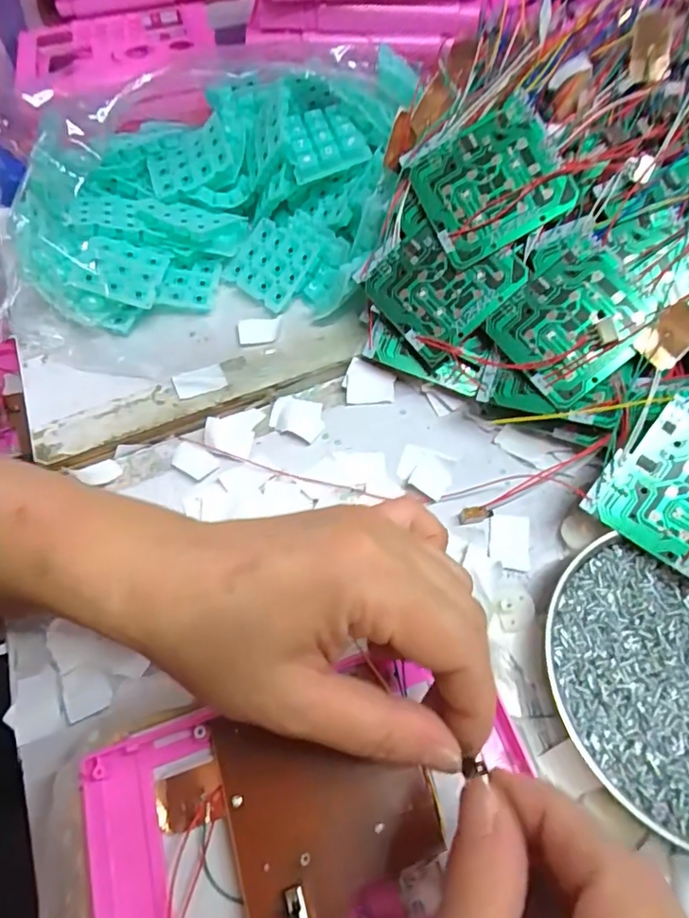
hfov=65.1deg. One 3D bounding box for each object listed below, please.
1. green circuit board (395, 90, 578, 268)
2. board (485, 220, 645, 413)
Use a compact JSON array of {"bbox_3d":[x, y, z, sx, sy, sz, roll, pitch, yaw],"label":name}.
[{"bbox_3d":[0.078,-0.152,0.295,0.069,0.004,0.072,-28,84,15],"label":"green circuit board"},{"bbox_3d":[0.119,-0.076,0.287,0.070,0.005,0.075,-40,75,14],"label":"board"}]

